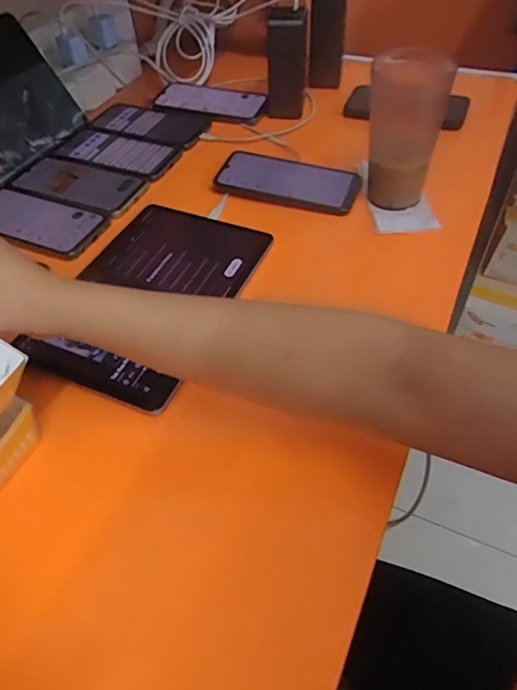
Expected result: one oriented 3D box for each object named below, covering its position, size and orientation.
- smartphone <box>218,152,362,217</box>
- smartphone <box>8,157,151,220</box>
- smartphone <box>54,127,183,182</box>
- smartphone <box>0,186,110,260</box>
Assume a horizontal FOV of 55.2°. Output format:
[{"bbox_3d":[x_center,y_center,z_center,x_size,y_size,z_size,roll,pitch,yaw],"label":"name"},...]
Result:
[{"bbox_3d":[0.038,-0.206,0.612,0.171,0.009,0.086,18,54,17],"label":"smartphone"},{"bbox_3d":[-0.230,-0.206,0.632,0.175,0.006,0.084,18,54,18],"label":"smartphone"},{"bbox_3d":[-0.192,-0.267,0.680,0.171,0.008,0.087,19,55,18],"label":"smartphone"},{"bbox_3d":[-0.263,-0.148,0.584,0.171,0.007,0.083,19,55,18],"label":"smartphone"}]

